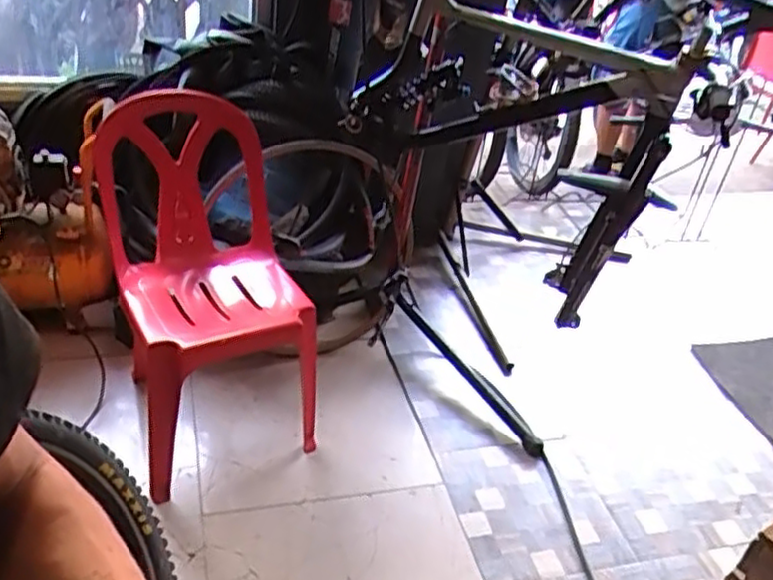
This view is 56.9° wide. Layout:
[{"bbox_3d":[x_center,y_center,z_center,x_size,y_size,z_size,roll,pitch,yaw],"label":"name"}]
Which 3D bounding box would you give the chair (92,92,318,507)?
[{"bbox_3d":[-0.404,0.001,1.687,0.453,0.715,0.622,-8,39,-24],"label":"chair"}]

